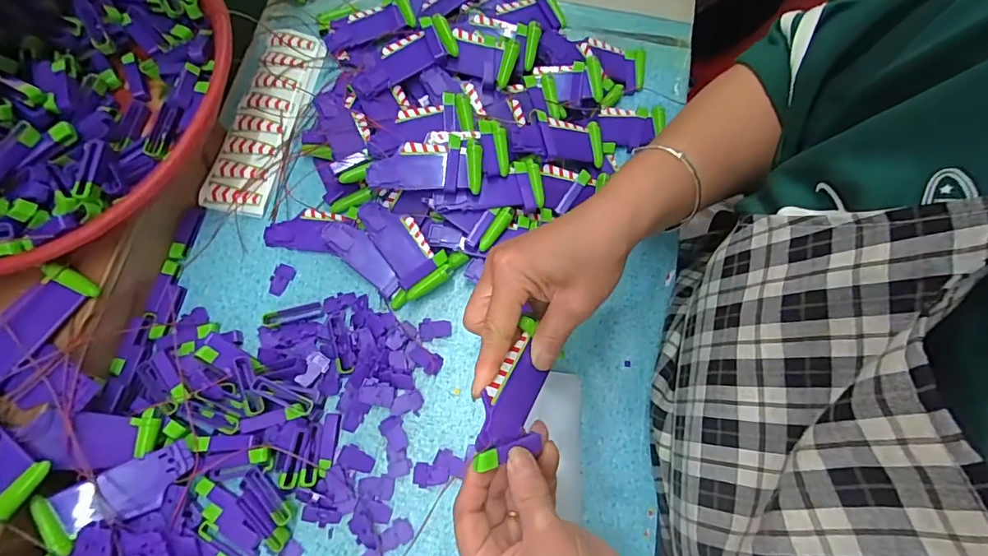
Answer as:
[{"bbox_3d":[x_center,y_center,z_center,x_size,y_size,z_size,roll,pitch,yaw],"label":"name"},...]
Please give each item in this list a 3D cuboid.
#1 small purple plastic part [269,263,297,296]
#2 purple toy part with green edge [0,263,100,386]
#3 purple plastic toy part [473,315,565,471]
[{"bbox_3d":[-0.180,0.001,0.411,0.019,0.004,0.027,16,71,4],"label":"small purple plastic part"},{"bbox_3d":[-0.314,0.032,0.326,0.039,0.012,0.087,29,74,8],"label":"purple toy part with green edge"},{"bbox_3d":[0.011,0.071,0.306,0.040,0.016,0.088,26,67,-30],"label":"purple plastic toy part"}]

